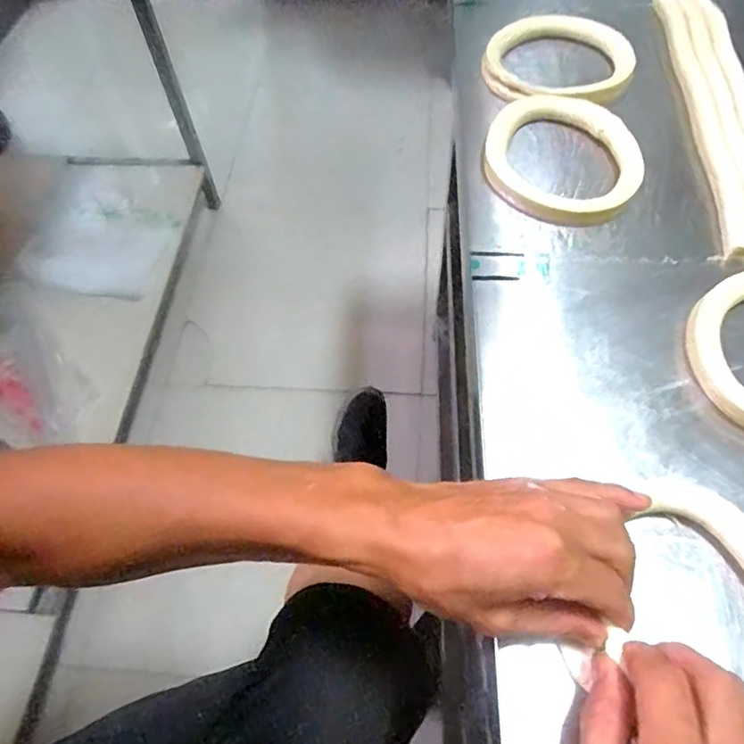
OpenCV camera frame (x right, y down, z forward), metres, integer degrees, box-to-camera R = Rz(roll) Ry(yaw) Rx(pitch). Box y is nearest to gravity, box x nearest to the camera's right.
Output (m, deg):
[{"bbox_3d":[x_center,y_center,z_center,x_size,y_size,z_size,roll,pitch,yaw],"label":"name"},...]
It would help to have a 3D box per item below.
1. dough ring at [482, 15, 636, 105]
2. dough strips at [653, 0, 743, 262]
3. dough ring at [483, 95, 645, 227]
[{"bbox_3d":[0.192,-0.325,0.590,0.148,0.024,0.154,-1,58,2],"label":"dough ring"},{"bbox_3d":[0.336,-0.266,0.551,0.074,0.016,0.401,5,59,6],"label":"dough strips"},{"bbox_3d":[0.171,-0.195,0.513,0.133,0.020,0.146,6,59,6],"label":"dough ring"}]

